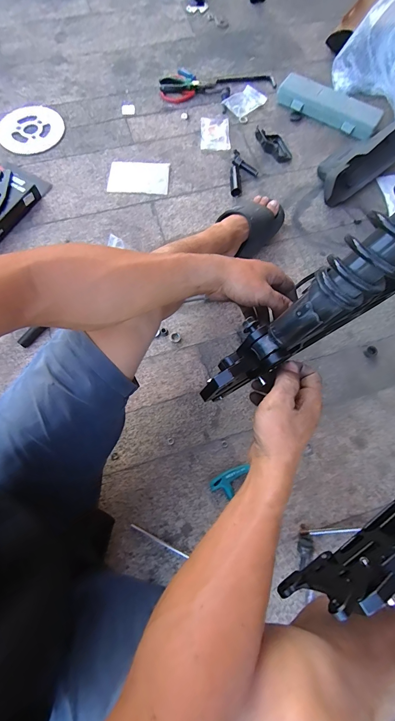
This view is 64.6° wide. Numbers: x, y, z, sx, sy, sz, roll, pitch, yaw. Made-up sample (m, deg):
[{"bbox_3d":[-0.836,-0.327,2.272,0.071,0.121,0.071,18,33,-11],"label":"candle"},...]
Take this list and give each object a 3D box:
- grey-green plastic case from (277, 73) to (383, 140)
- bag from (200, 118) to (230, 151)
[{"bbox_3d":[0.357,-0.700,0.863,0.287,0.036,0.094,33,75,10],"label":"grey-green plastic case"},{"bbox_3d":[0.047,-0.613,0.845,0.077,0.006,0.110,0,72,-1],"label":"bag"}]

